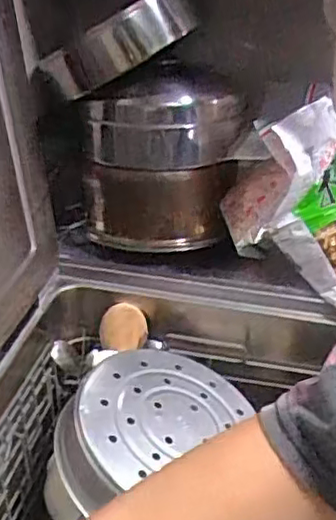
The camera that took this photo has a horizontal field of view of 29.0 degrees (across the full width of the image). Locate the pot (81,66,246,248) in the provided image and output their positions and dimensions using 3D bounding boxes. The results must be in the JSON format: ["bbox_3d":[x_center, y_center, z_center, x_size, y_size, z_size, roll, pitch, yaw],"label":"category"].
[{"bbox_3d":[-0.008,-0.157,0.917,0.216,0.209,0.208,2,31,-1],"label":"pot"}]

